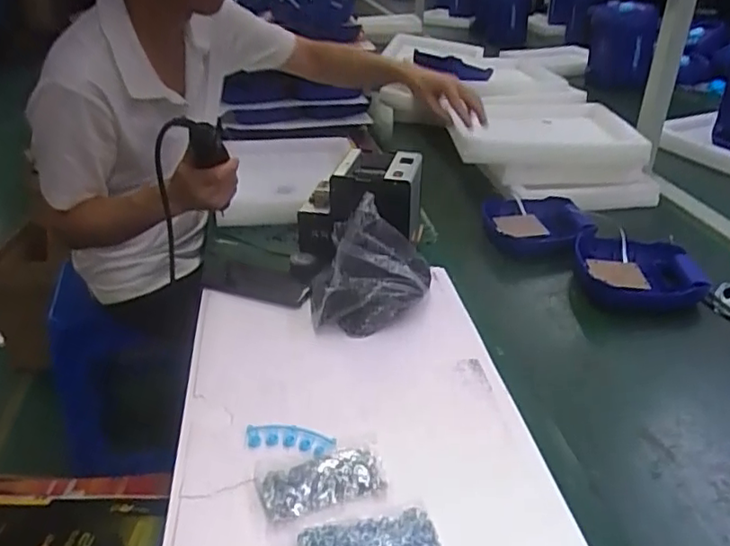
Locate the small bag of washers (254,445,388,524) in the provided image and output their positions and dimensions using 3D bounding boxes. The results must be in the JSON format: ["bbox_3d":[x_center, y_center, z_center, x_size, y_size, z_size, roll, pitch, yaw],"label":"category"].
[{"bbox_3d":[-0.042,0.204,0.585,0.125,0.019,0.061,-7,31,-11],"label":"small bag of washers"}]

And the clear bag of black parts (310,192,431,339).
[{"bbox_3d":[0.005,-0.005,0.857,0.171,0.133,0.155,3,31,5],"label":"clear bag of black parts"}]

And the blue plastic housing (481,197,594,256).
[{"bbox_3d":[0.302,-0.089,1.077,0.184,0.062,0.213,3,31,5],"label":"blue plastic housing"}]

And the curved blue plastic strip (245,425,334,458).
[{"bbox_3d":[-0.082,0.181,0.644,0.093,0.011,0.035,8,32,14],"label":"curved blue plastic strip"}]

